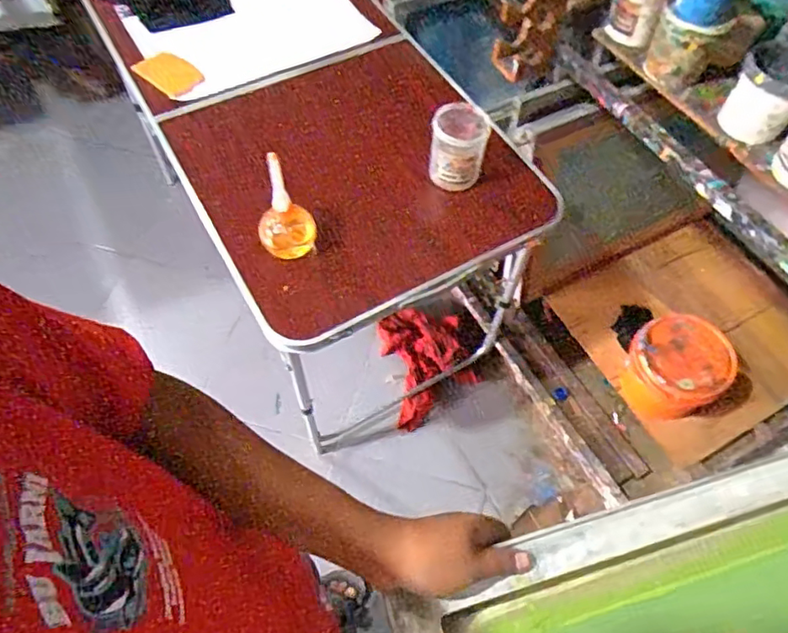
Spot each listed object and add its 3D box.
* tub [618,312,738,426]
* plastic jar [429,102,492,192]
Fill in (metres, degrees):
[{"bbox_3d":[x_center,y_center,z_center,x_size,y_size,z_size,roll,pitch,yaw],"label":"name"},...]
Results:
[{"bbox_3d":[0.665,0.129,1.413,0.189,0.215,0.219,-27,64,-16],"label":"tub"},{"bbox_3d":[0.113,-0.304,1.049,0.103,0.112,0.099,3,60,0],"label":"plastic jar"}]

